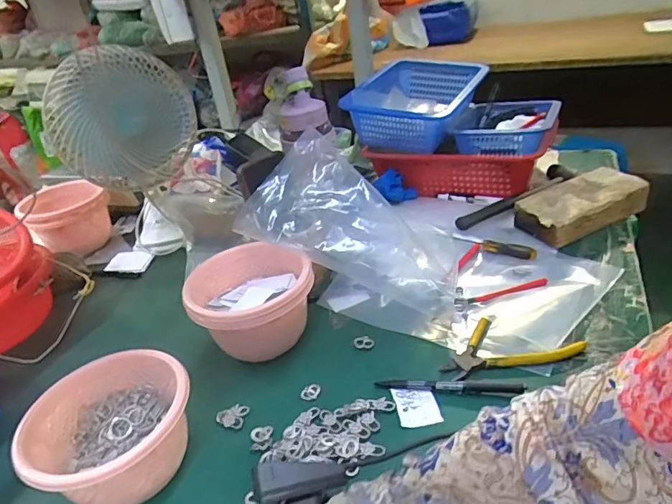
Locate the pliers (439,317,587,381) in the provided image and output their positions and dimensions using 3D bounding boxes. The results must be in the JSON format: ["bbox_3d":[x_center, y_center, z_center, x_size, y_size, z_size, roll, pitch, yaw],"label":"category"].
[{"bbox_3d":[0.189,0.103,0.555,0.150,0.014,0.072,-11,30,-2],"label":"pliers"}]

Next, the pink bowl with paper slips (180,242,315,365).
[{"bbox_3d":[-0.101,0.068,0.611,0.144,0.095,0.148,-8,30,4],"label":"pink bowl with paper slips"}]

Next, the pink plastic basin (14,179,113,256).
[{"bbox_3d":[-0.501,-0.056,0.925,0.131,0.096,0.147,14,38,35],"label":"pink plastic basin"}]

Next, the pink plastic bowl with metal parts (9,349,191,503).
[{"bbox_3d":[-0.208,0.175,0.472,0.142,0.088,0.128,-32,37,-32],"label":"pink plastic bowl with metal parts"}]

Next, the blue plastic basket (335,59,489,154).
[{"bbox_3d":[0.155,-0.276,0.917,0.198,0.104,0.289,4,33,22],"label":"blue plastic basket"}]

